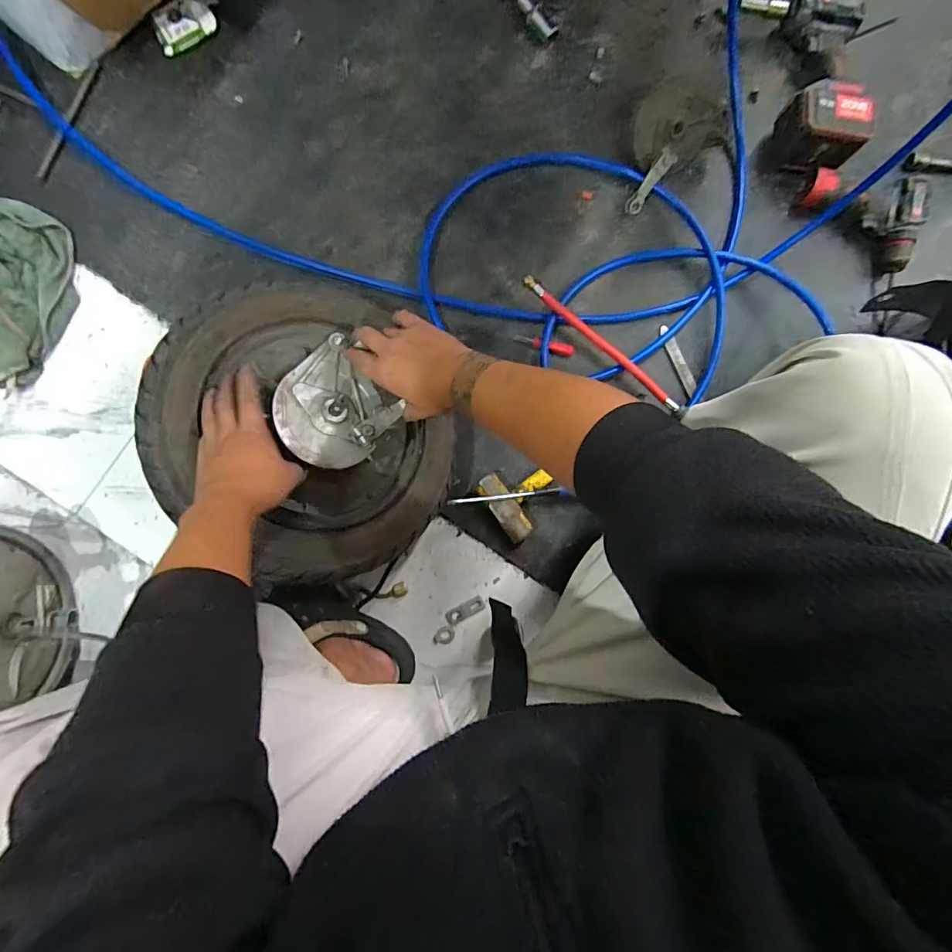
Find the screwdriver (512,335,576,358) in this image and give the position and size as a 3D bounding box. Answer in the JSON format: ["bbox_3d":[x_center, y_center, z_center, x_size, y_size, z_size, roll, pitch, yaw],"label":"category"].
[{"bbox_3d":[0.109,-0.208,0.760,0.097,0.018,0.018,12,90,-3],"label":"screwdriver"}]

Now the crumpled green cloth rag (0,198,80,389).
[{"bbox_3d":[-0.709,-0.269,0.698,0.191,0.056,0.273,7,91,-3],"label":"crumpled green cloth rag"}]

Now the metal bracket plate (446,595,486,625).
[{"bbox_3d":[-0.017,0.217,0.767,0.066,0.004,0.024,-28,92,-2],"label":"metal bracket plate"}]

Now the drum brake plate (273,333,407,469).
[{"bbox_3d":[-0.156,-0.087,0.556,0.133,0.052,0.154,46,65,-14],"label":"drum brake plate"}]

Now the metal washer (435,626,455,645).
[{"bbox_3d":[-0.050,0.258,0.767,0.029,0.004,0.029,0,91,-3],"label":"metal washer"}]

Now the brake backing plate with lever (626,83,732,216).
[{"bbox_3d":[0.304,-0.528,0.737,0.214,0.040,0.120,-37,118,6],"label":"brake backing plate with lever"}]

